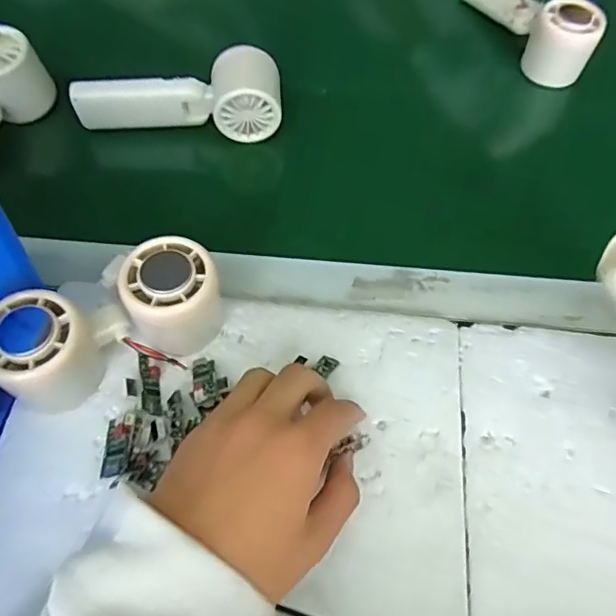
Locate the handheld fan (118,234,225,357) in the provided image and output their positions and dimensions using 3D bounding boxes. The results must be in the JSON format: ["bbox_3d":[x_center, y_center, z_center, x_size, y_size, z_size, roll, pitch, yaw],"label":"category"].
[{"bbox_3d":[-0.081,-0.006,0.344,0.052,0.060,0.052,0,60,0],"label":"handheld fan"}]

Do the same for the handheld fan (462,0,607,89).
[{"bbox_3d":[0.207,-0.280,0.530,0.051,0.057,0.157,-18,61,-10],"label":"handheld fan"}]

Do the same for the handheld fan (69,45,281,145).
[{"bbox_3d":[-0.102,-0.177,0.463,0.168,0.048,0.057,3,60,2],"label":"handheld fan"}]

